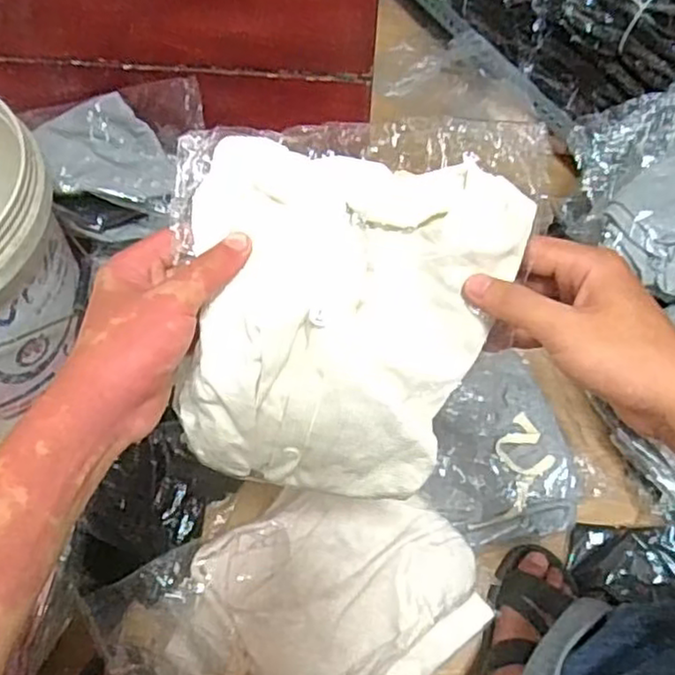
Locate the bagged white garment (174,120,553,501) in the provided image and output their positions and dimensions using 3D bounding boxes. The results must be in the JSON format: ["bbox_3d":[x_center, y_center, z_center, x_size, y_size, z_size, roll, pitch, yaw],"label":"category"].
[{"bbox_3d":[0.002,-0.005,0.425,0.203,0.246,0.032,7,20,6],"label":"bagged white garment"}]

